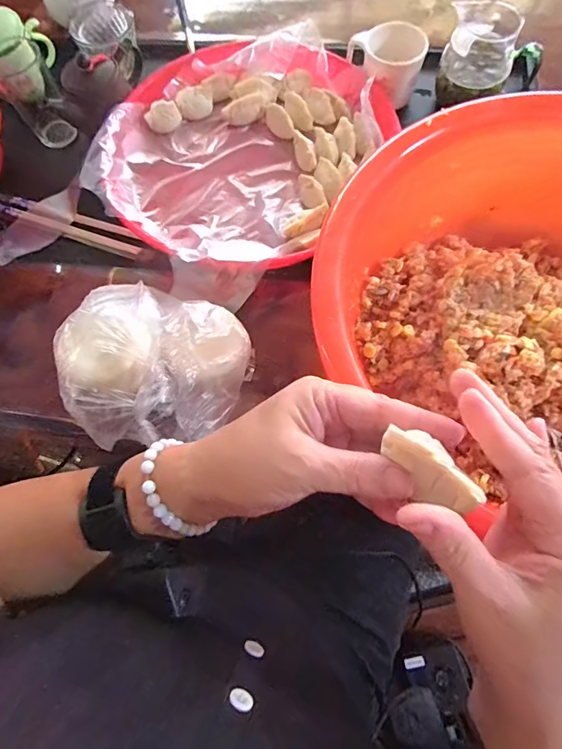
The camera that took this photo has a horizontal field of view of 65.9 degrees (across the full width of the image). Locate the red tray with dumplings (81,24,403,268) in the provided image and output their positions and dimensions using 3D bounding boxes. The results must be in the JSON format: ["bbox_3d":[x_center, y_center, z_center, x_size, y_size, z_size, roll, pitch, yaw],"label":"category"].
[{"bbox_3d":[-0.060,-0.291,0.548,0.309,0.066,0.341,36,76,14],"label":"red tray with dumplings"}]

